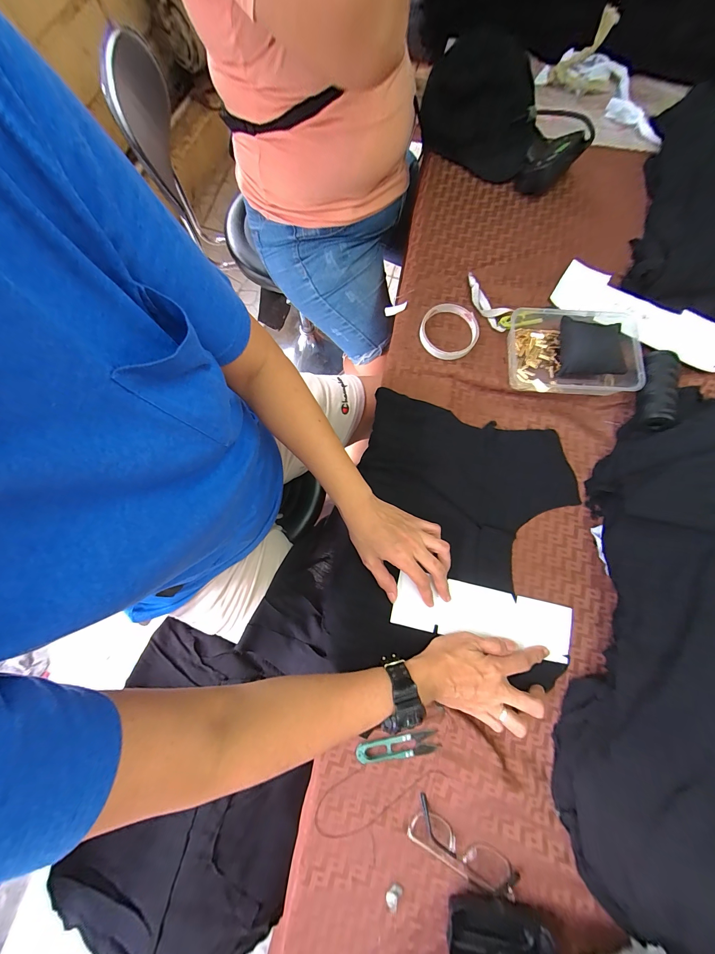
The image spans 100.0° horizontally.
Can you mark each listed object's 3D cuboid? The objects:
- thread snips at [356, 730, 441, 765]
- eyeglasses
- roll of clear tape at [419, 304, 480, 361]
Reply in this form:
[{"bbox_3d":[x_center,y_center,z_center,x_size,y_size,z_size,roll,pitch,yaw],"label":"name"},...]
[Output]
[{"bbox_3d":[0.049,0.333,0.371,0.101,0.006,0.027,-6,79,-2],"label":"thread snips"},{"bbox_3d":[0.123,0.436,0.343,0.130,0.018,0.046,32,80,6],"label":"eyeglasses"},{"bbox_3d":[0.136,-0.217,0.446,0.083,0.014,0.089,0,79,-1],"label":"roll of clear tape"}]

